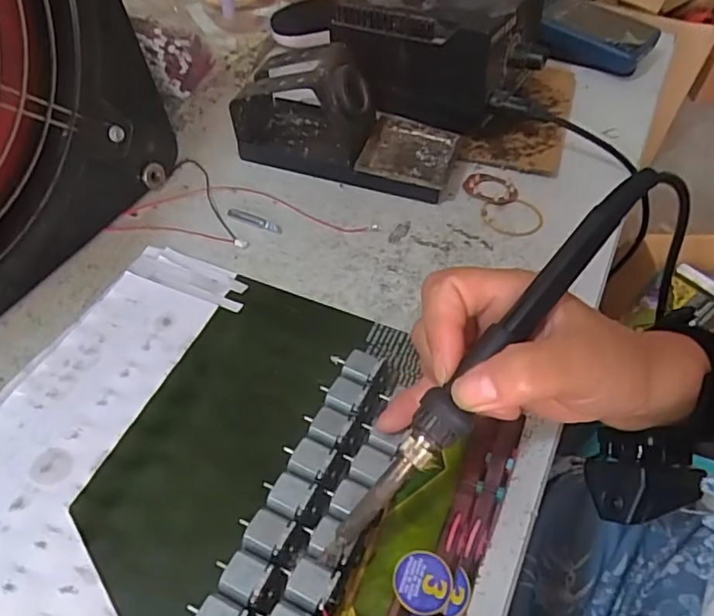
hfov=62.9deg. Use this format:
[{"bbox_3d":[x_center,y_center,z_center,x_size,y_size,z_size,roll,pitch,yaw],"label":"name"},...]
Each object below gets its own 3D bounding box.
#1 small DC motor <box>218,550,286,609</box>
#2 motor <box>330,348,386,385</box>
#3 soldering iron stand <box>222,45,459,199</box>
[{"bbox_3d":[-0.046,0.116,0.248,0.029,0.013,0.018,17,51,11],"label":"small DC motor"},{"bbox_3d":[0.000,0.034,0.320,0.028,0.020,0.018,29,55,20],"label":"motor"},{"bbox_3d":[-0.006,-0.146,0.440,0.162,0.075,0.075,16,51,11],"label":"soldering iron stand"}]

